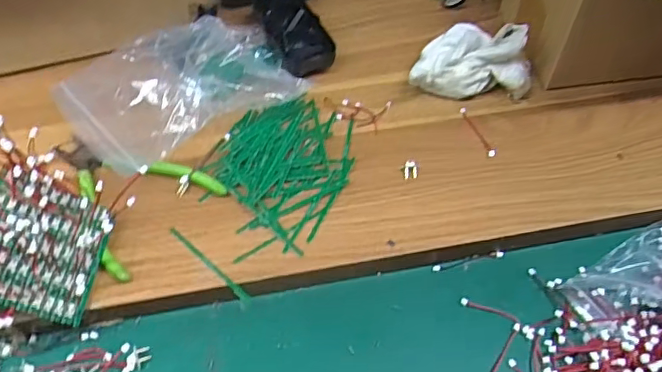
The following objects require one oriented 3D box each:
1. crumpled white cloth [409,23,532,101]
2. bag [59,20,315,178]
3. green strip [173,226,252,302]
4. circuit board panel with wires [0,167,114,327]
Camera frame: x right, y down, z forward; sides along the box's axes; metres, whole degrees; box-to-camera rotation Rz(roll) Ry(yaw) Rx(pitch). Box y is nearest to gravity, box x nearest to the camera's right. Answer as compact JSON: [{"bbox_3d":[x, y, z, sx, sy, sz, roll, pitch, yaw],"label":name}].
[{"bbox_3d":[0.125,-0.119,0.511,0.118,0.060,0.074,-3,55,-3],"label":"crumpled white cloth"},{"bbox_3d":[-0.136,-0.105,0.494,0.194,0.042,0.161,-33,60,-23],"label":"bag"},{"bbox_3d":[-0.092,0.056,0.416,0.079,0.004,0.007,34,60,23],"label":"green strip"},{"bbox_3d":[-0.195,0.041,0.381,0.081,0.013,0.083,29,61,-29],"label":"circuit board panel with wires"}]

